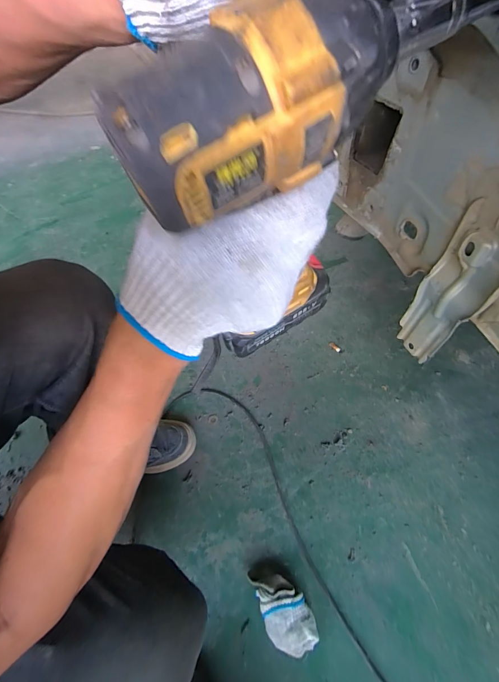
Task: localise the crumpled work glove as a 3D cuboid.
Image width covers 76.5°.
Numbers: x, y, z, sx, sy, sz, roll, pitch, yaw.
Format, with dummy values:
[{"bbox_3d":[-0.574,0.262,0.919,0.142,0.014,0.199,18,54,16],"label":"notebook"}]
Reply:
[{"bbox_3d":[0.057,0.435,0.511,0.075,0.067,0.118,-21,56,-12],"label":"crumpled work glove"}]

